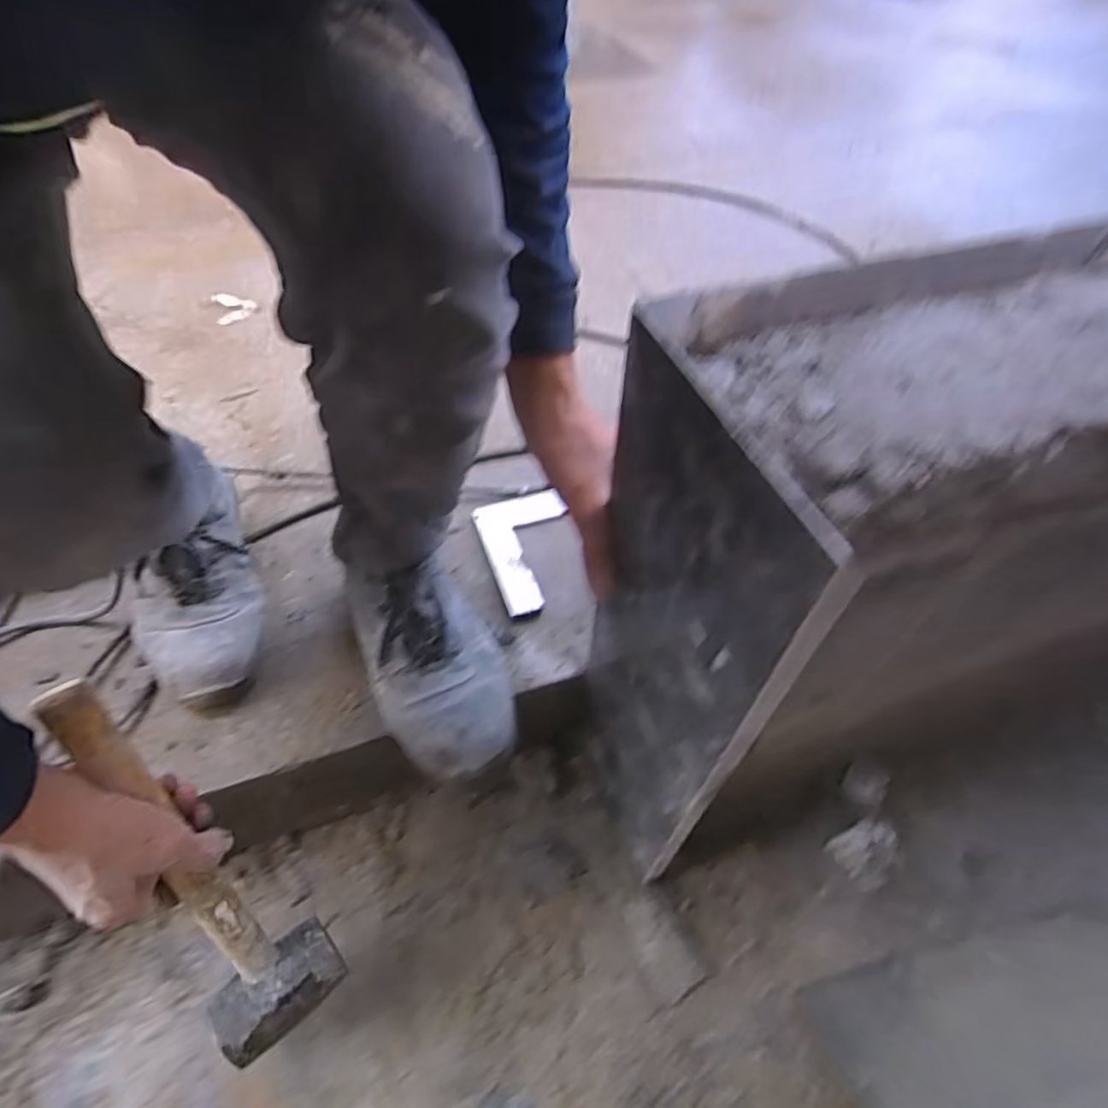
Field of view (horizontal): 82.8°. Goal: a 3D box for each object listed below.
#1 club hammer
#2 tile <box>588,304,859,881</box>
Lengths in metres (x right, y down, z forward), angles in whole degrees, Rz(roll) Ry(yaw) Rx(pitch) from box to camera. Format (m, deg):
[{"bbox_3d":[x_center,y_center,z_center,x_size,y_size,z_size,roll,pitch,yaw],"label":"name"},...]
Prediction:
[{"bbox_3d":[-0.259,0.226,0.458,0.087,0.319,0.045,-26,20,-20],"label":"club hammer"},{"bbox_3d":[0.069,0.100,0.470,0.013,0.526,0.176,-15,55,-12],"label":"tile"}]

